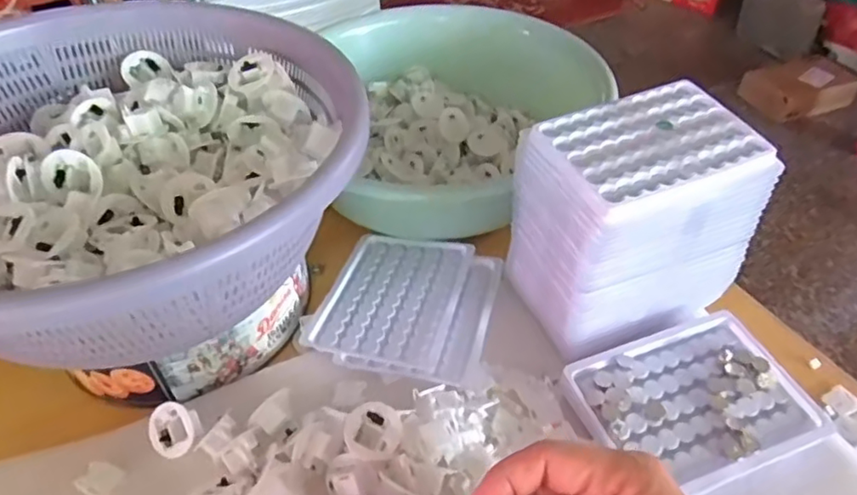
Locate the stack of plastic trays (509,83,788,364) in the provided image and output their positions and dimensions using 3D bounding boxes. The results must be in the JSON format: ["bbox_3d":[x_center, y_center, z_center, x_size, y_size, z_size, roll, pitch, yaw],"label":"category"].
[{"bbox_3d":[0.135,-0.017,0.407,0.138,0.130,0.094,-17,48,-14],"label":"stack of plastic trays"}]

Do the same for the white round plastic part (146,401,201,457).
[{"bbox_3d":[-0.158,0.112,0.378,0.032,0.011,0.032,0,86,15],"label":"white round plastic part"}]

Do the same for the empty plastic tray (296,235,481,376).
[{"bbox_3d":[-0.027,0.036,0.452,0.100,0.016,0.122,10,47,12],"label":"empty plastic tray"}]

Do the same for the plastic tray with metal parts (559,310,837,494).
[{"bbox_3d":[0.161,0.094,0.372,0.127,0.014,0.097,-18,48,-15],"label":"plastic tray with metal parts"}]

